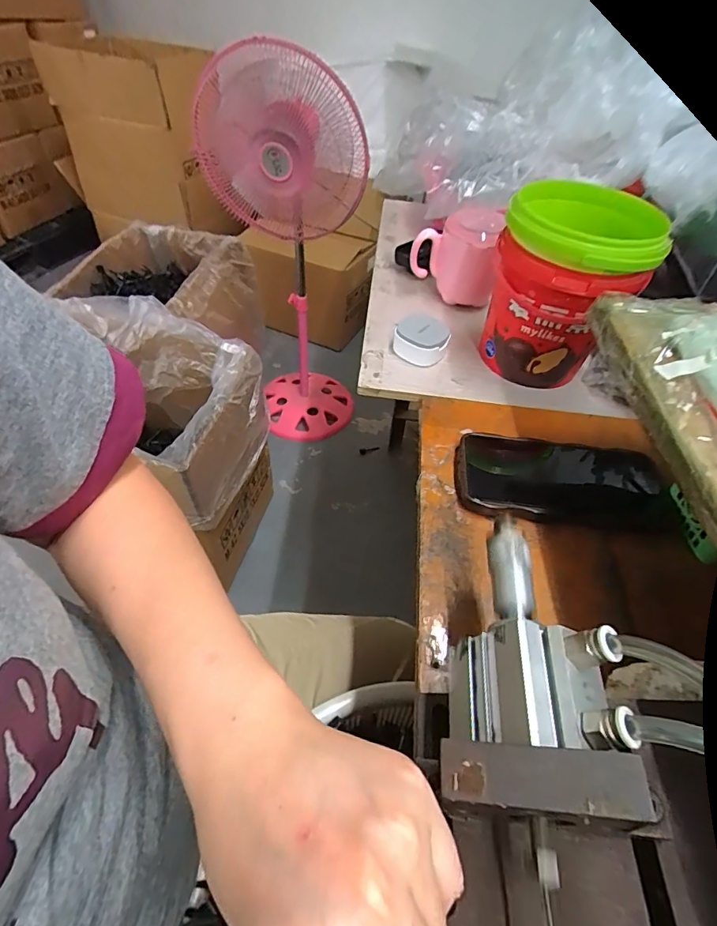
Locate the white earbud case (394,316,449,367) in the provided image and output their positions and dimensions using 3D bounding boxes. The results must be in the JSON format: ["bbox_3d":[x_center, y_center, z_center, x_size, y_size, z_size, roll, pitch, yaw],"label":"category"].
[{"bbox_3d":[0.067,-0.134,0.489,0.055,0.025,0.061,10,50,3],"label":"white earbud case"}]

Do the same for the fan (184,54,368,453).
[{"bbox_3d":[-0.170,-0.450,1.133,0.334,0.844,0.272,-4,50,-9],"label":"fan"}]

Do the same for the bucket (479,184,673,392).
[{"bbox_3d":[0.190,-0.166,0.445,0.125,0.150,0.128,15,50,7],"label":"bucket"}]

